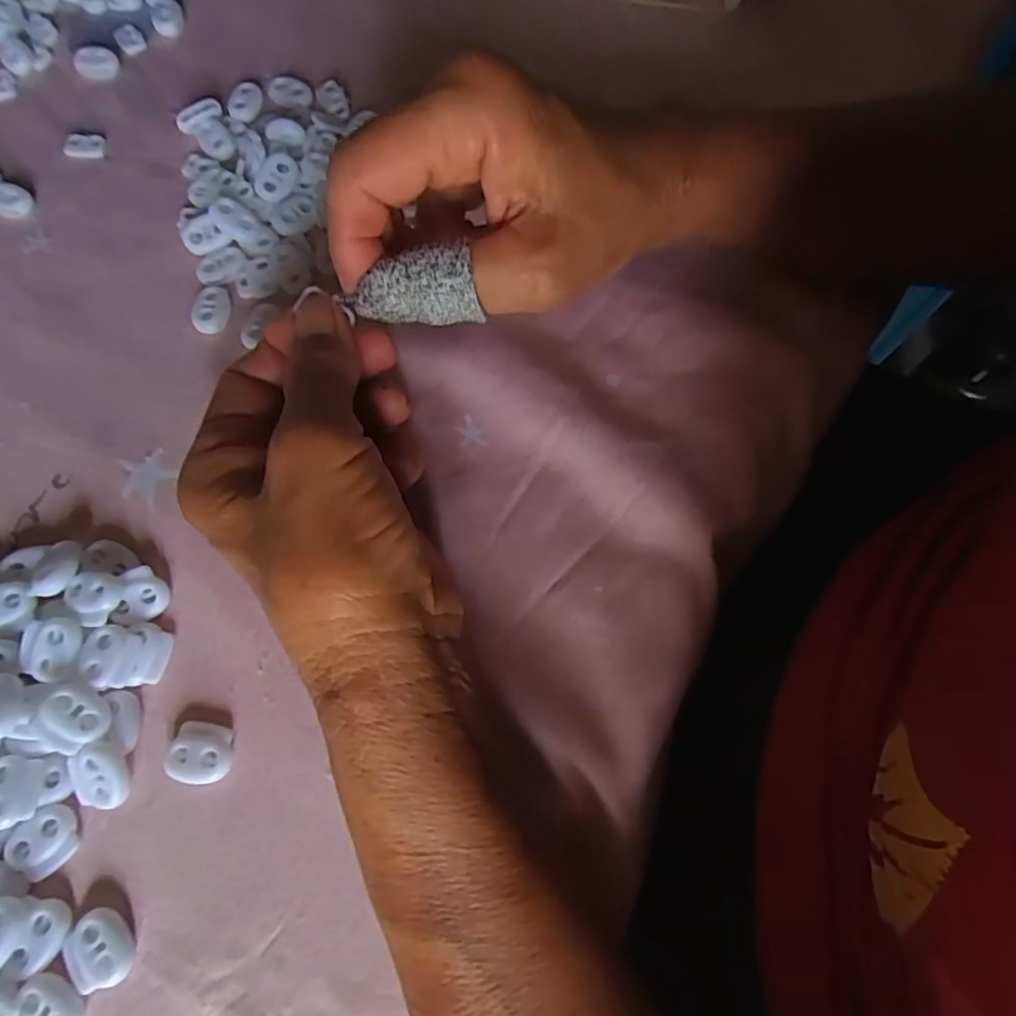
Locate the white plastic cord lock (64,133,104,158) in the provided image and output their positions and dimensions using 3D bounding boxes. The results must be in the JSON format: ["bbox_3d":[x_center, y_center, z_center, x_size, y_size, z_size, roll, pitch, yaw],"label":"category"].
[{"bbox_3d":[-0.206,-0.176,0.314,0.019,0.004,0.013,-1,71,1],"label":"white plastic cord lock"}]

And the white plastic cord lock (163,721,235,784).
[{"bbox_3d":[-0.105,0.083,0.221,0.022,0.006,0.018,9,71,4],"label":"white plastic cord lock"}]

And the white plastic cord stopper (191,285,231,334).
[{"bbox_3d":[-0.128,-0.086,0.280,0.015,0.004,0.023,3,71,2],"label":"white plastic cord stopper"}]

